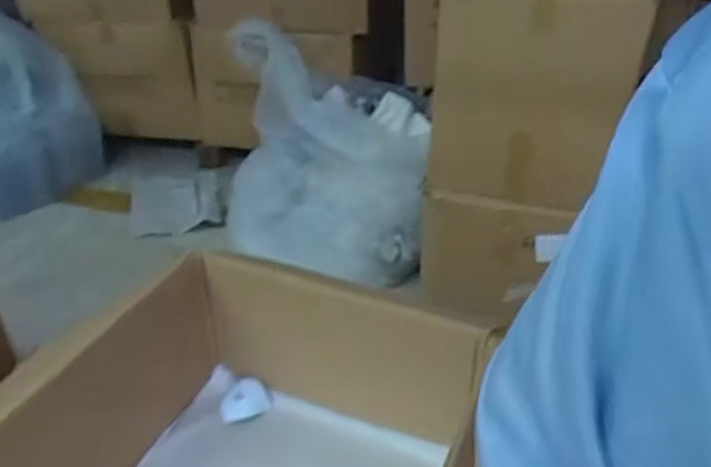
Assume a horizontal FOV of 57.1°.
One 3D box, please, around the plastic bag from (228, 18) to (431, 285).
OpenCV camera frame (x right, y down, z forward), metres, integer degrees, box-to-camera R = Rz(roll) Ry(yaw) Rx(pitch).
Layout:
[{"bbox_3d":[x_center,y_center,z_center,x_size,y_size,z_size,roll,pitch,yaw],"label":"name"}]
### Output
[{"bbox_3d":[-0.086,-0.229,1.719,0.527,0.387,0.611,1,32,-1],"label":"plastic bag"}]

